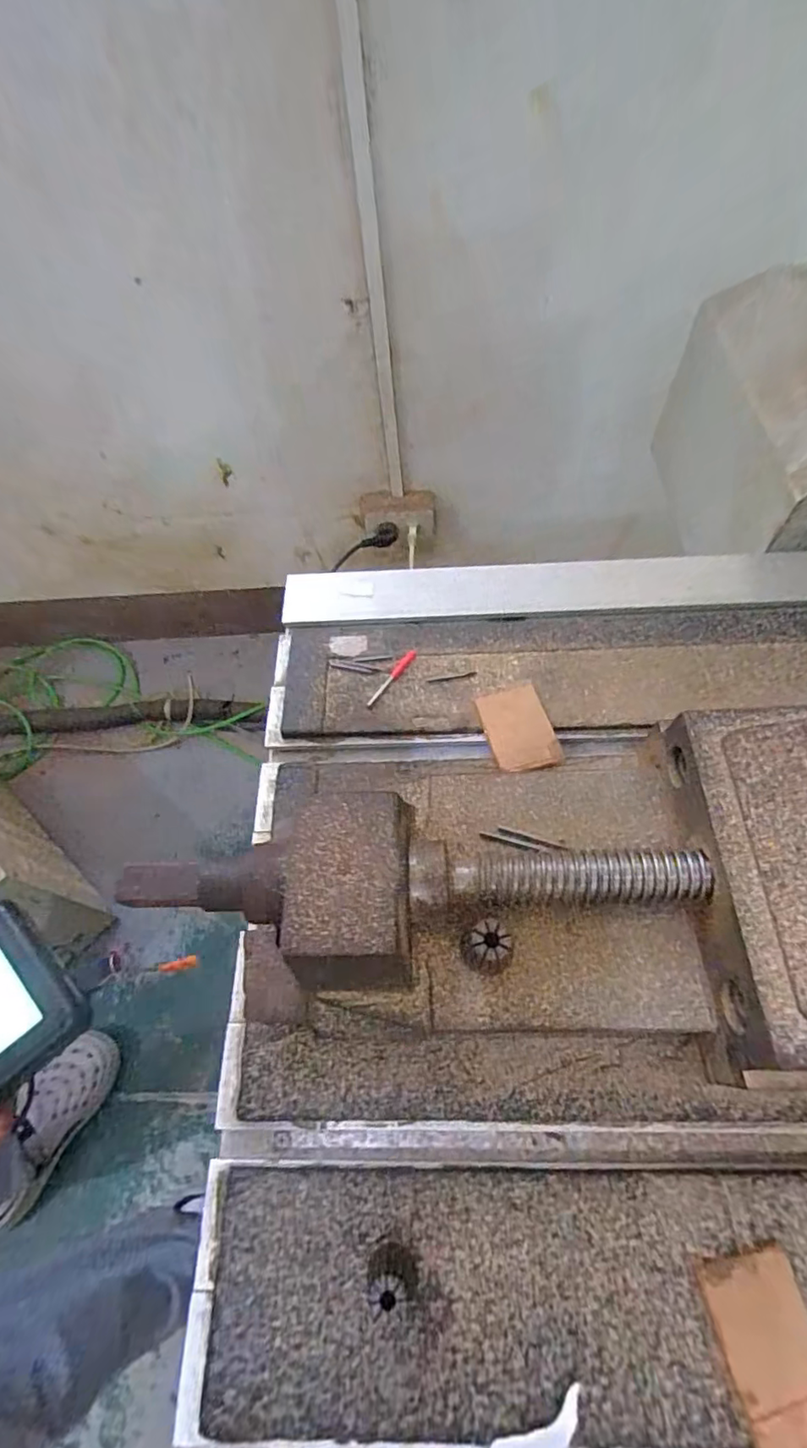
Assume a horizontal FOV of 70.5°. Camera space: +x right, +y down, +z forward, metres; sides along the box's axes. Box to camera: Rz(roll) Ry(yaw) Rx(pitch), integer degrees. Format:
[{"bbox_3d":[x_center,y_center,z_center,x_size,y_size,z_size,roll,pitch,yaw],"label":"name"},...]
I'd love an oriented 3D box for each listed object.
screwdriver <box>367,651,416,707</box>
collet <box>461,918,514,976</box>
[{"bbox_3d":[-0.008,-0.031,0.370,0.008,0.004,0.049,30,67,19],"label":"screwdriver"},{"bbox_3d":[0.031,0.086,0.216,0.016,0.033,0.017,-5,61,1],"label":"collet"}]

